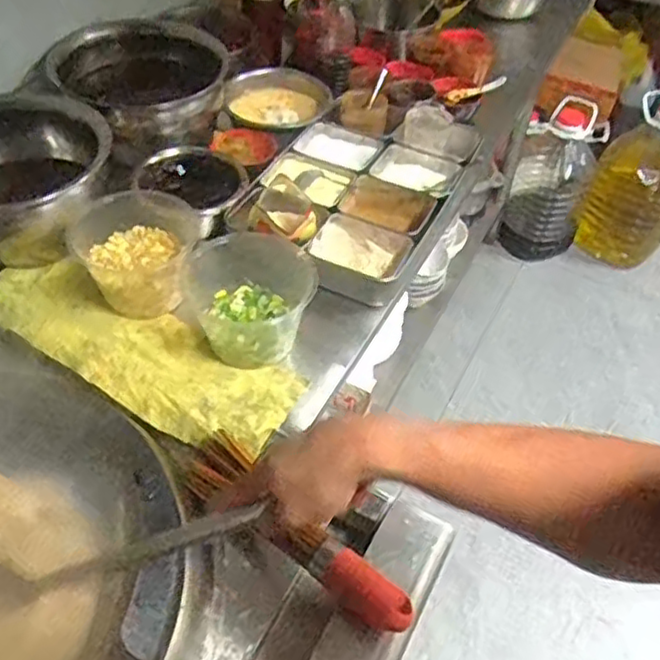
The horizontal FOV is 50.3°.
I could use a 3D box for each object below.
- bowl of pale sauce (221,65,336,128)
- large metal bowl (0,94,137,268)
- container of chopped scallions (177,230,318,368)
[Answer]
[{"bbox_3d":[-0.098,-0.418,1.295,0.198,0.056,0.168,0,49,-3],"label":"bowl of pale sauce"},{"bbox_3d":[-0.457,-0.217,1.047,0.270,0.150,0.270,2,49,-2],"label":"large metal bowl"},{"bbox_3d":[-0.112,-0.044,0.933,0.180,0.090,0.156,12,49,7],"label":"container of chopped scallions"}]

